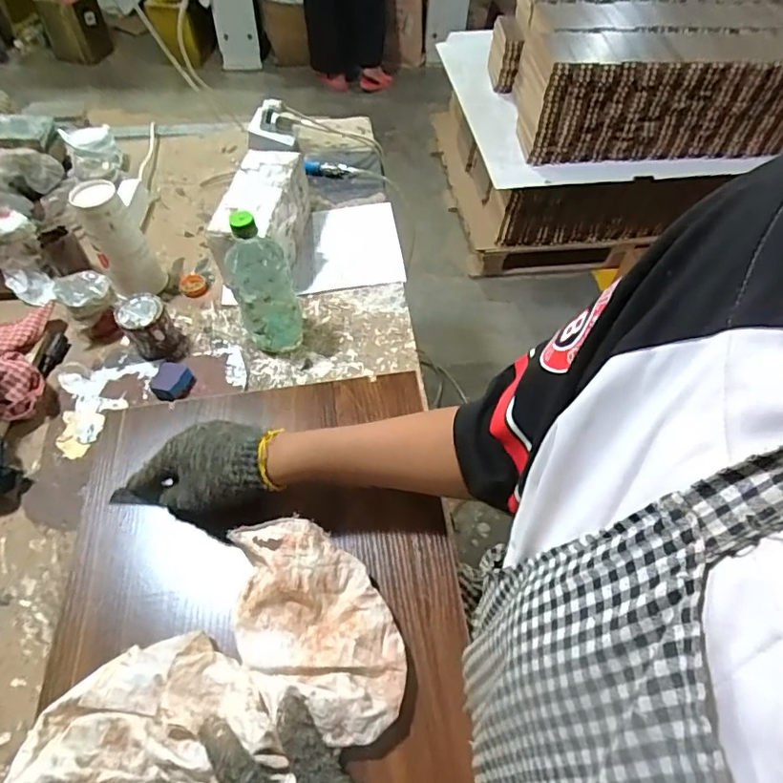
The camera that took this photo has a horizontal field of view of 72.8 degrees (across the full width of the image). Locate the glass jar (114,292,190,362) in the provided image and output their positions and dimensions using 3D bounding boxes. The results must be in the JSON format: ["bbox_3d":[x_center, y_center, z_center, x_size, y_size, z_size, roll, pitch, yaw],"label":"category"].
[{"bbox_3d":[-0.345,-0.090,0.766,0.071,0.071,0.077,2,55,-3],"label":"glass jar"}]

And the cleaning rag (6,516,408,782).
[{"bbox_3d":[-0.151,0.230,0.399,0.311,0.039,0.165,-29,61,-9],"label":"cleaning rag"}]

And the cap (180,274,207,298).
[{"bbox_3d":[-0.320,-0.171,0.858,0.042,0.019,0.039,2,55,-3],"label":"cap"}]

